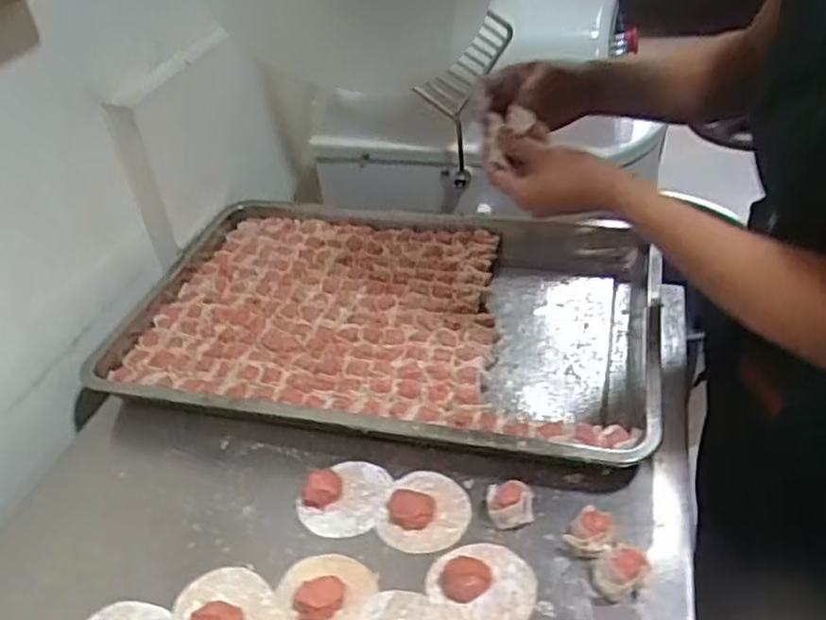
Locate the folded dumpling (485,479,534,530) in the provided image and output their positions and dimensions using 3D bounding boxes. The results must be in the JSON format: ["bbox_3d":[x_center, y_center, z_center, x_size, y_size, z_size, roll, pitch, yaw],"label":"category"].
[{"bbox_3d":[0.083,0.165,0.612,0.039,0.029,0.028,-10,37,-5],"label":"folded dumpling"}]

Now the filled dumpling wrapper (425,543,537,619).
[{"bbox_3d":[0.056,0.212,0.572,0.084,0.019,0.068,13,41,23],"label":"filled dumpling wrapper"}]

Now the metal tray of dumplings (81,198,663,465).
[{"bbox_3d":[-0.028,0.000,0.843,0.600,0.053,0.405,6,39,16],"label":"metal tray of dumplings"}]

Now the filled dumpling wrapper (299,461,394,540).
[{"bbox_3d":[-0.062,0.166,0.649,0.077,0.021,0.075,8,39,17],"label":"filled dumpling wrapper"}]

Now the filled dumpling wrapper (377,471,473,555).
[{"bbox_3d":[0.012,0.174,0.634,0.075,0.013,0.079,5,39,14],"label":"filled dumpling wrapper"}]

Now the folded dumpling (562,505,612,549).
[{"bbox_3d":[0.143,0.183,0.582,0.029,0.035,0.031,22,45,32],"label":"folded dumpling"}]

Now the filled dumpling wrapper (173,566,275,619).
[{"bbox_3d":[-0.155,0.233,0.575,0.077,0.018,0.071,28,48,36],"label":"filled dumpling wrapper"}]

